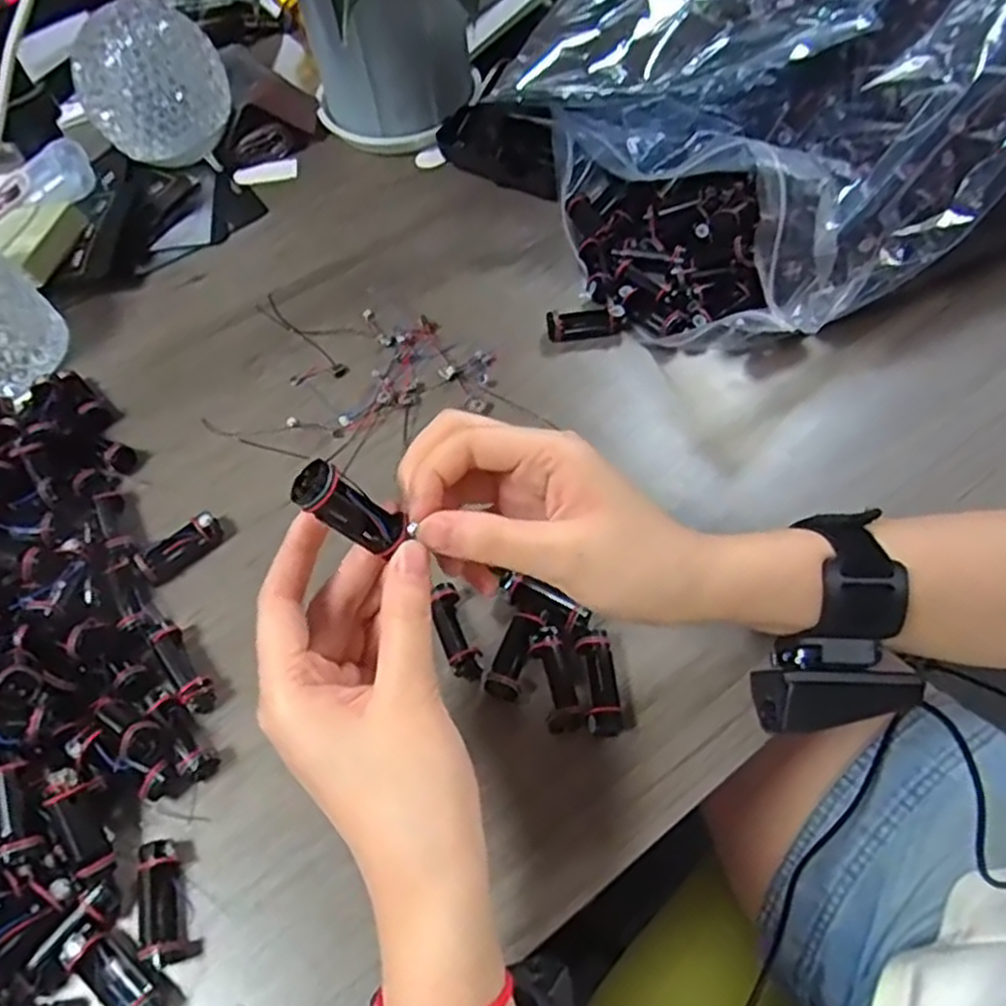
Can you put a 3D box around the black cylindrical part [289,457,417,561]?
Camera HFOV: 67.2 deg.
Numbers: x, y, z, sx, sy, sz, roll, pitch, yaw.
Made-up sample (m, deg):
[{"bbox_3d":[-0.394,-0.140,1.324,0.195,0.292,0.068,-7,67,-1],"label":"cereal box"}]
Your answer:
[{"bbox_3d":[-0.055,0.001,0.272,0.016,0.041,0.017,-26,44,28],"label":"black cylindrical part"}]

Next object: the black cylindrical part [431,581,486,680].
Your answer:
[{"bbox_3d":[-0.024,0.065,0.380,0.017,0.014,0.048,-21,61,-10],"label":"black cylindrical part"}]

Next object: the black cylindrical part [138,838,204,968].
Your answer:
[{"bbox_3d":[-0.147,0.172,0.326,0.017,0.015,0.048,-21,61,-10],"label":"black cylindrical part"}]

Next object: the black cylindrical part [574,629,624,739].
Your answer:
[{"bbox_3d":[0.047,0.086,0.364,0.018,0.014,0.049,-6,59,-1],"label":"black cylindrical part"}]

